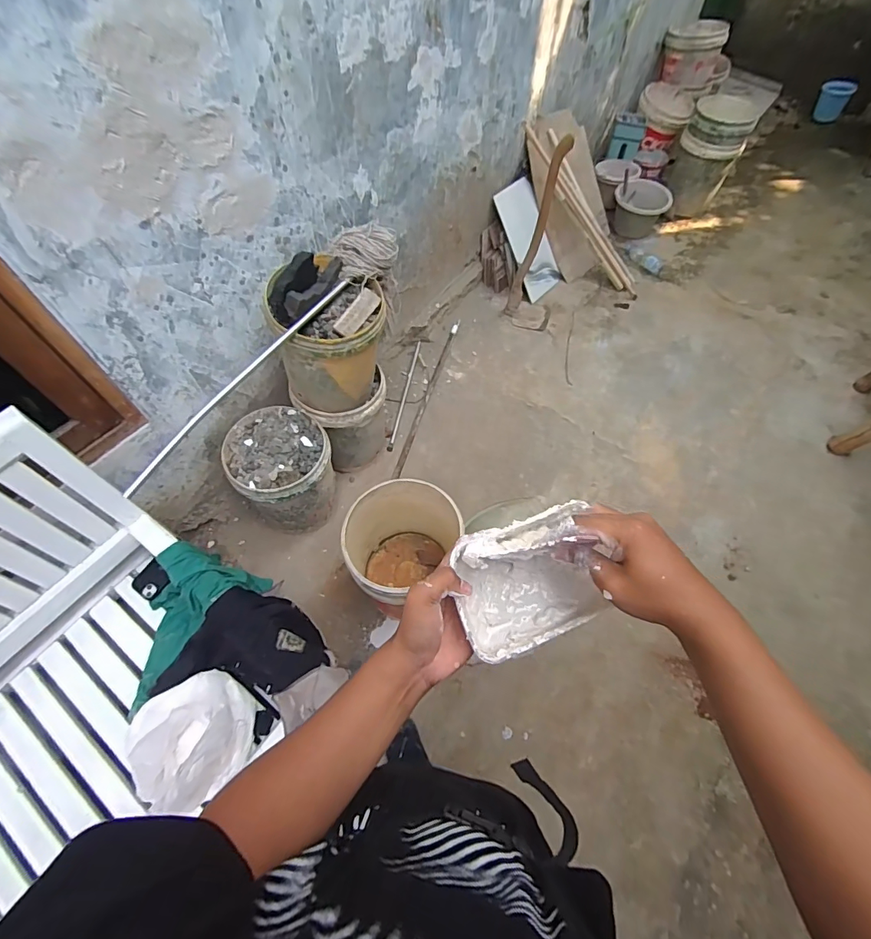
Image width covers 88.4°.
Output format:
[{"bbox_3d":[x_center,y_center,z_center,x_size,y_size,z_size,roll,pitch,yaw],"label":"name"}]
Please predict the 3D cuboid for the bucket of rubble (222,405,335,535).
[{"bbox_3d":[-0.489,0.022,1.485,0.285,0.349,0.301,0,59,0],"label":"bucket of rubble"}]

